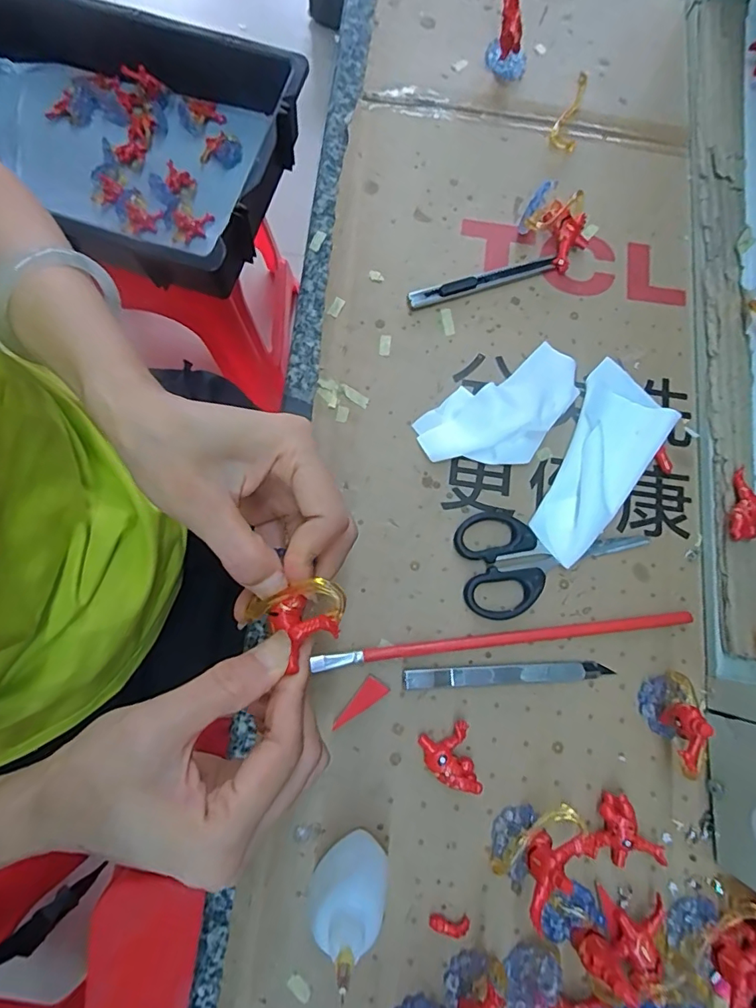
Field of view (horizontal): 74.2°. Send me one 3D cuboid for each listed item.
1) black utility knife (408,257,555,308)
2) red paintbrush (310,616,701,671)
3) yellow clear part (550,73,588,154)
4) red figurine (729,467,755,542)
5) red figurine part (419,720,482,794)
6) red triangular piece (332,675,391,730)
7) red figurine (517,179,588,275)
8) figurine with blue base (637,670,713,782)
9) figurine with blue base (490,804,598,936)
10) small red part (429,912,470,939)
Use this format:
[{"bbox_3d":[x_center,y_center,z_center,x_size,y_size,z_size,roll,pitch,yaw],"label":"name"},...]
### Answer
[{"bbox_3d":[0.076,-0.164,0.363,0.112,0.011,0.010,-19,78,-4],"label":"black utility knife"},{"bbox_3d":[0.081,0.085,0.314,0.244,0.013,0.009,-6,78,-1],"label":"red paintbrush"},{"bbox_3d":[0.152,-0.307,0.392,0.021,0.019,0.058,19,79,4],"label":"yellow clear part"},{"bbox_3d":[0.241,-0.001,0.320,0.036,0.017,0.046,-2,78,0],"label":"red figurine"},{"bbox_3d":[0.042,0.152,0.298,0.030,0.016,0.036,-10,78,-2],"label":"red figurine part"},{"bbox_3d":[-0.011,0.124,0.305,0.015,0.006,0.038,37,80,7],"label":"red triangular piece"},{"bbox_3d":[0.136,-0.207,0.365,0.046,0.032,0.047,-44,81,-8],"label":"red figurine"},{"bbox_3d":[0.177,0.127,0.293,0.029,0.047,0.052,22,79,5],"label":"figurine with blue base"},{"bbox_3d":[0.093,0.193,0.275,0.057,0.047,0.038,-27,79,-5],"label":"figurine with blue base"},{"bbox_3d":[0.041,0.241,0.285,0.023,0.005,0.010,5,78,1],"label":"small red part"}]

